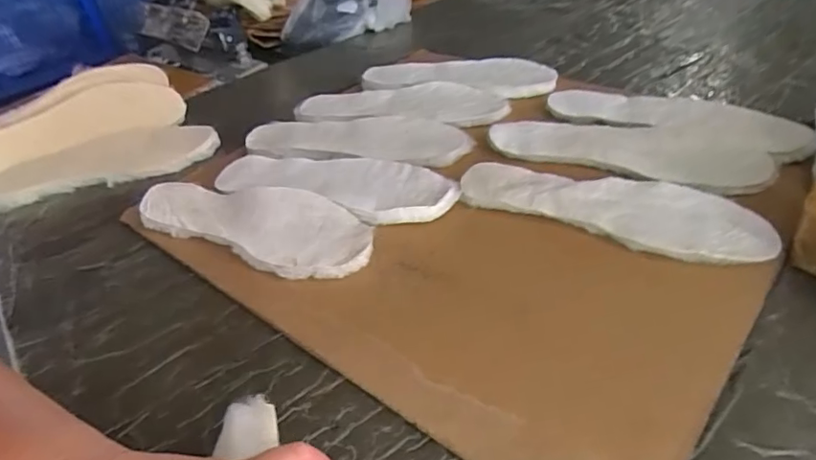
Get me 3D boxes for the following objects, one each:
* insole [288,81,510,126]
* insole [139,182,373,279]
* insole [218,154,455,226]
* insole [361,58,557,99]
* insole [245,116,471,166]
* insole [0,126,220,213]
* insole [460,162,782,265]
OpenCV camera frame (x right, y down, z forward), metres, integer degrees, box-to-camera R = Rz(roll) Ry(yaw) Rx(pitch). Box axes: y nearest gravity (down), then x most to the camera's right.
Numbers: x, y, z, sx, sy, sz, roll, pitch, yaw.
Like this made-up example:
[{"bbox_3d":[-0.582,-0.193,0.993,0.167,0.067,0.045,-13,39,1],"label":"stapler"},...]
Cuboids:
[{"bbox_3d":[-0.014,-0.171,0.725,0.283,0.007,0.109,-3,38,9],"label":"insole"},{"bbox_3d":[-0.159,-0.012,0.558,0.274,0.016,0.096,15,53,25],"label":"insole"},{"bbox_3d":[-0.083,-0.057,0.595,0.277,0.012,0.100,6,41,20],"label":"insole"},{"bbox_3d":[0.073,-0.225,0.779,0.274,0.014,0.108,8,43,20],"label":"insole"},{"bbox_3d":[-0.065,-0.115,0.666,0.282,0.011,0.100,2,39,15],"label":"insole"},{"bbox_3d":[-0.399,-0.093,0.711,0.283,0.022,0.103,-16,38,-7],"label":"insole"},{"bbox_3d":[0.187,-0.025,0.515,0.277,0.013,0.089,14,44,28],"label":"insole"}]

